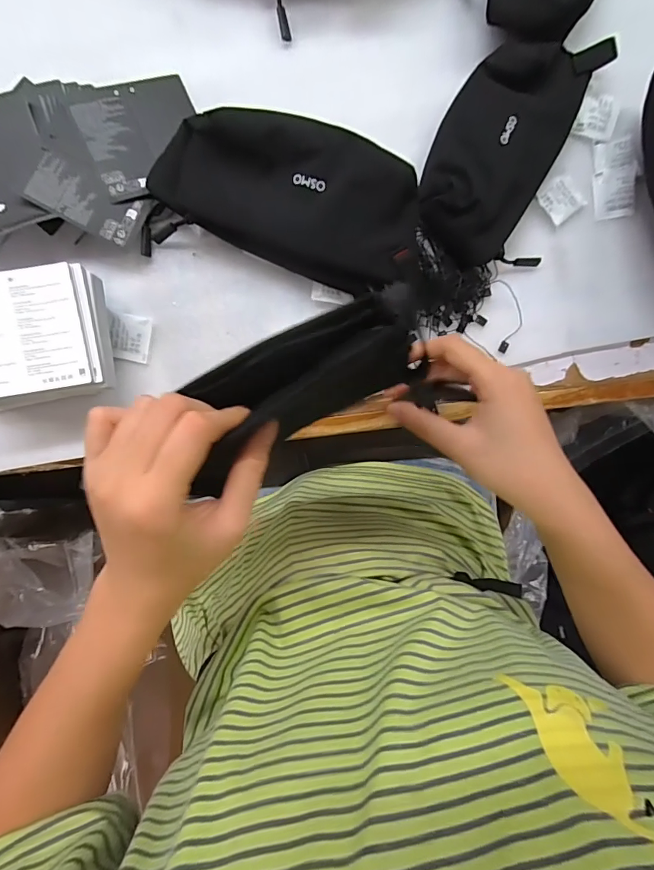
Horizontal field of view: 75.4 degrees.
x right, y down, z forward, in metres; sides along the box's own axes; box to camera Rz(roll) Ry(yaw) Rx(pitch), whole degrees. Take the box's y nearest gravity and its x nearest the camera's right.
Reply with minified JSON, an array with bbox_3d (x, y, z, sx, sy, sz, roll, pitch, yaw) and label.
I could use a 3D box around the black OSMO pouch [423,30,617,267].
[{"bbox_3d":[0.157,-0.255,0.370,0.116,0.042,0.210,20,92,-5],"label":"black OSMO pouch"}]

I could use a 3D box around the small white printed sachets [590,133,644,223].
[{"bbox_3d":[0.267,-0.239,0.393,0.042,0.006,0.070,-9,94,2],"label":"small white printed sachets"}]

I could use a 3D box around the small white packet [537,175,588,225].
[{"bbox_3d":[0.216,-0.217,0.389,0.035,0.004,0.035,-38,95,-1],"label":"small white packet"}]

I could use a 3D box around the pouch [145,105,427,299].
[{"bbox_3d":[-0.037,-0.182,0.348,0.228,0.071,0.108,10,92,-4],"label":"pouch"}]

